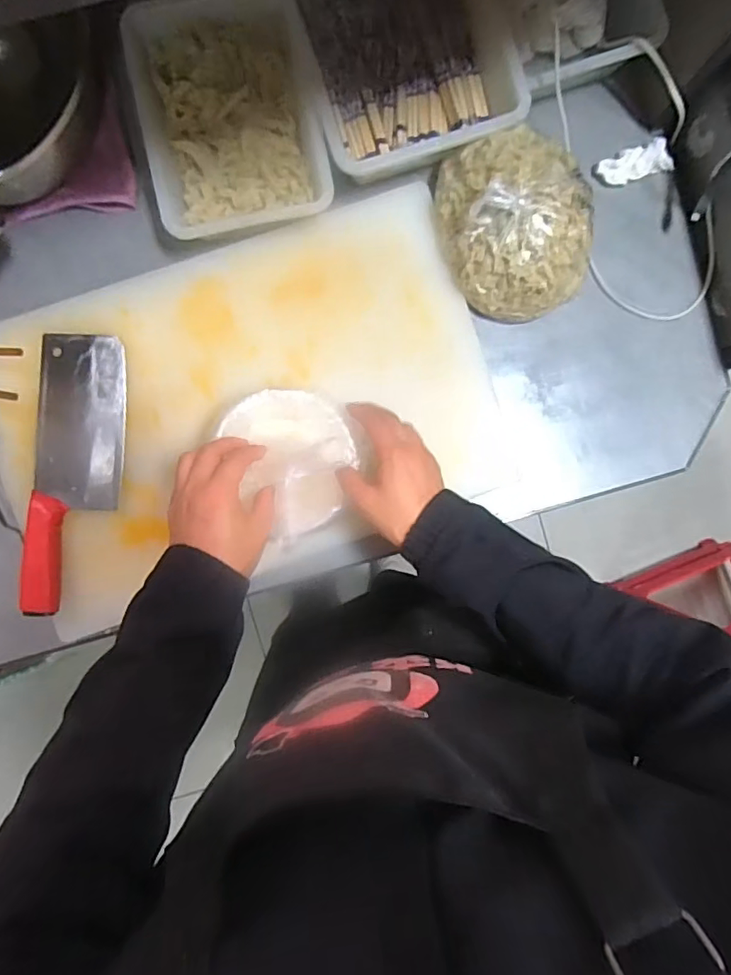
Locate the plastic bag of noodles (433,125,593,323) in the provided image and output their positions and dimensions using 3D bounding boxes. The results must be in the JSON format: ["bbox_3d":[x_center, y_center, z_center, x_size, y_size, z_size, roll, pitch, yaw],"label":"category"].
[{"bbox_3d":[0.156,-0.279,0.577,0.138,0.074,0.168,-16,92,-2],"label":"plastic bag of noodles"}]

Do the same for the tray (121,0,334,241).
[{"bbox_3d":[-0.138,-0.381,0.567,0.180,0.053,0.226,-10,92,-2],"label":"tray"}]

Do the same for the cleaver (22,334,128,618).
[{"bbox_3d":[-0.316,-0.016,0.591,0.090,0.028,0.298,3,91,-2],"label":"cleaver"}]

